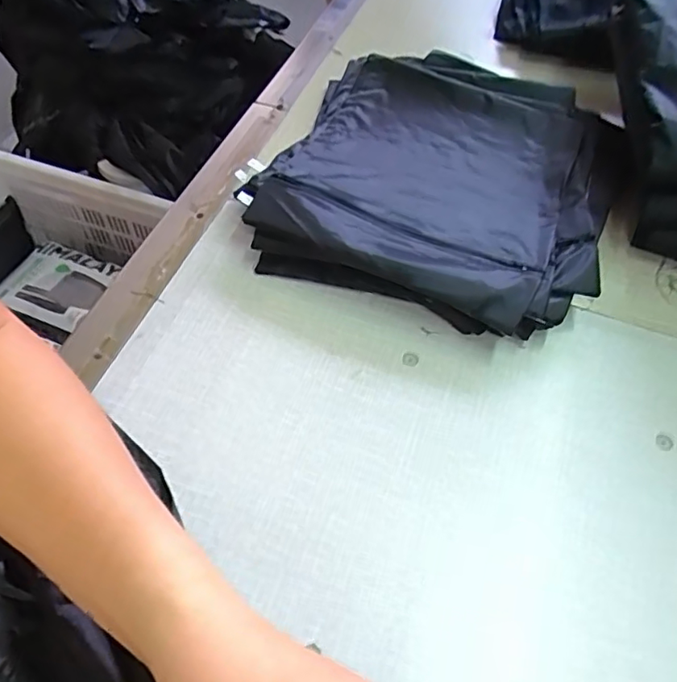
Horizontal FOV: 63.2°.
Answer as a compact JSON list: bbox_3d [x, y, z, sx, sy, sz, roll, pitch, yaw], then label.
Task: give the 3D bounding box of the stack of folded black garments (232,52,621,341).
[{"bbox_3d":[0.113,-0.186,0.588,0.345,0.032,0.376,18,57,9],"label":"stack of folded black garments"}]

